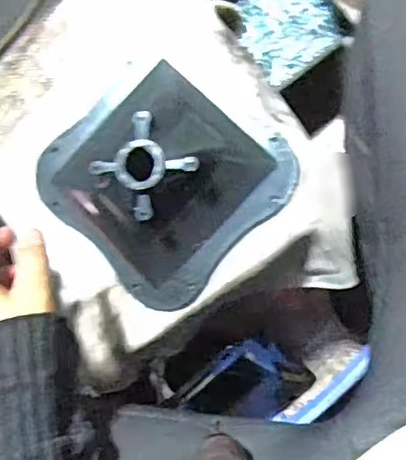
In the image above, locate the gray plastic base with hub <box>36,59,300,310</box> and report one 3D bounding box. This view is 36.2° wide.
[{"bbox_3d":[-0.040,-0.045,0.507,0.177,0.073,0.174,44,95,7],"label":"gray plastic base with hub"}]

